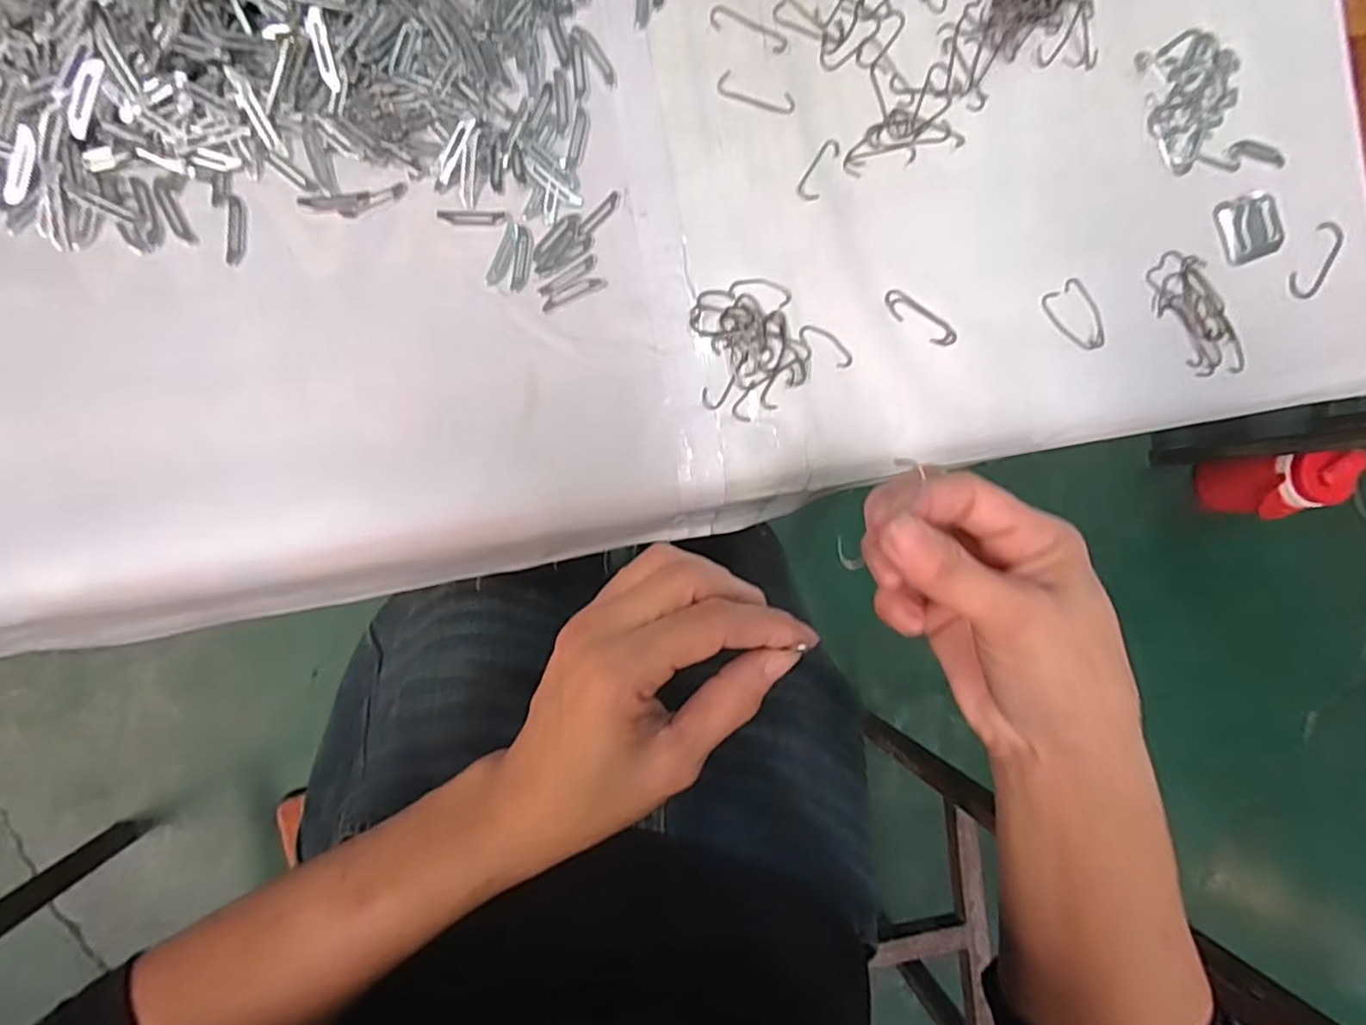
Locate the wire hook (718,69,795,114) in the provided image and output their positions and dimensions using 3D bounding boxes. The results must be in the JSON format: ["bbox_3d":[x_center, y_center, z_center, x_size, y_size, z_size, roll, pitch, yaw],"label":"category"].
[{"bbox_3d":[0.040,-0.222,0.349,0.042,0.004,0.013,16,88,-9],"label":"wire hook"}]

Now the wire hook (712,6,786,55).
[{"bbox_3d":[0.036,-0.256,0.349,0.043,0.004,0.013,19,88,-9],"label":"wire hook"}]

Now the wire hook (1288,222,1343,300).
[{"bbox_3d":[0.393,-0.156,0.410,0.021,0.006,0.052,30,86,-9],"label":"wire hook"}]

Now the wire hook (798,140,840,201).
[{"bbox_3d":[0.074,-0.186,0.357,0.013,0.004,0.038,26,86,-9],"label":"wire hook"}]

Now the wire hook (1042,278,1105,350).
[{"bbox_3d":[0.231,-0.115,0.386,0.026,0.004,0.043,-39,93,1],"label":"wire hook"}]

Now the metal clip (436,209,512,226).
[{"bbox_3d":[-0.103,-0.146,0.326,0.035,0.004,0.007,-2,90,-9],"label":"metal clip"}]

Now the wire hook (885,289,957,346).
[{"bbox_3d":[0.133,-0.108,0.369,0.046,0.004,0.014,32,85,-9],"label":"wire hook"}]

